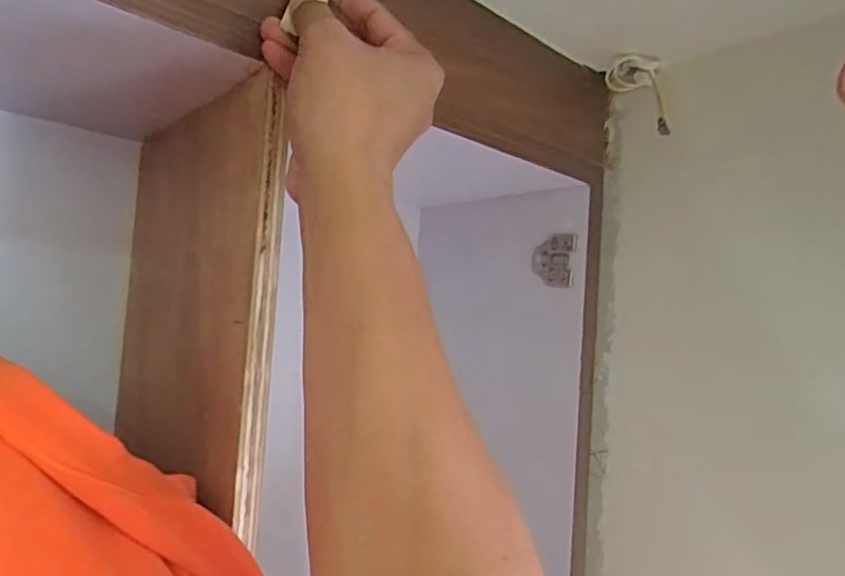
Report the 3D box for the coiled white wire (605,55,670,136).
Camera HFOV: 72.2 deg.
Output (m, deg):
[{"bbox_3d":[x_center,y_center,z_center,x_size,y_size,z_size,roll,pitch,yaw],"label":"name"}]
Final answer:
[{"bbox_3d":[0.204,-0.183,0.548,0.058,0.064,0.042,3,-4,16],"label":"coiled white wire"}]

